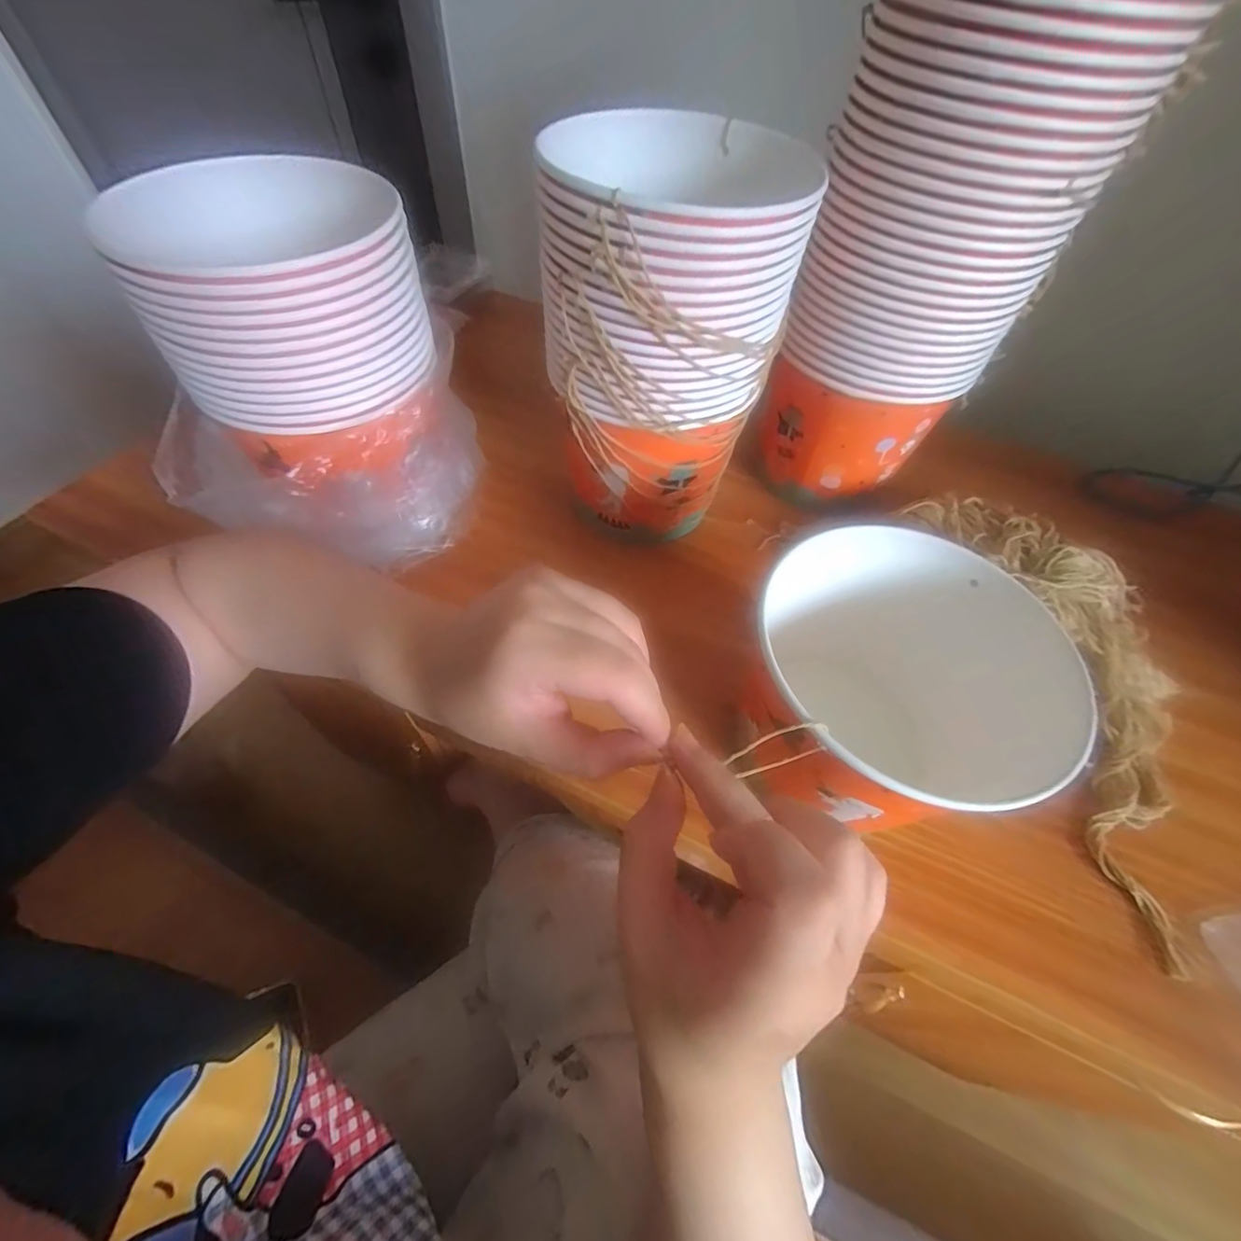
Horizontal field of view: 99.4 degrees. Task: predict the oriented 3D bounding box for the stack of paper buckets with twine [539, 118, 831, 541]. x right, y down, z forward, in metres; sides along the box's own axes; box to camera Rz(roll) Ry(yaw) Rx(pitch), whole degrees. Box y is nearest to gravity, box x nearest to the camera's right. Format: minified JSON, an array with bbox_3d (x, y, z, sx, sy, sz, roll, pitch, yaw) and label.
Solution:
[{"bbox_3d":[0.030,-0.206,0.396,0.156,0.259,0.171,3,55,-2],"label":"stack of paper buckets with twine"}]

